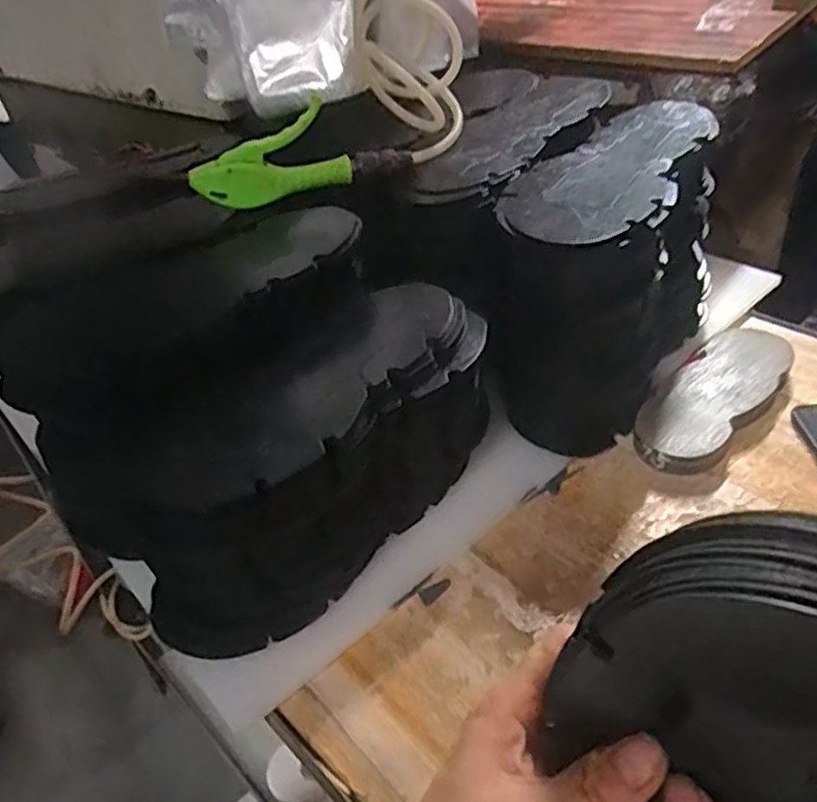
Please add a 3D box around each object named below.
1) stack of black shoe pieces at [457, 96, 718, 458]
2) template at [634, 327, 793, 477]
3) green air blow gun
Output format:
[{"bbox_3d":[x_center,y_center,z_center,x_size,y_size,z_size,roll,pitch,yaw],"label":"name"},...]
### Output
[{"bbox_3d":[0.171,-0.113,0.611,0.138,0.188,0.272,24,50,32],"label":"stack of black shoe pieces"},{"bbox_3d":[0.267,-0.005,0.611,0.078,0.019,0.201,30,53,35],"label":"template"},{"bbox_3d":[-0.112,-0.194,0.563,0.126,0.070,0.020,-18,42,-12],"label":"green air blow gun"}]

